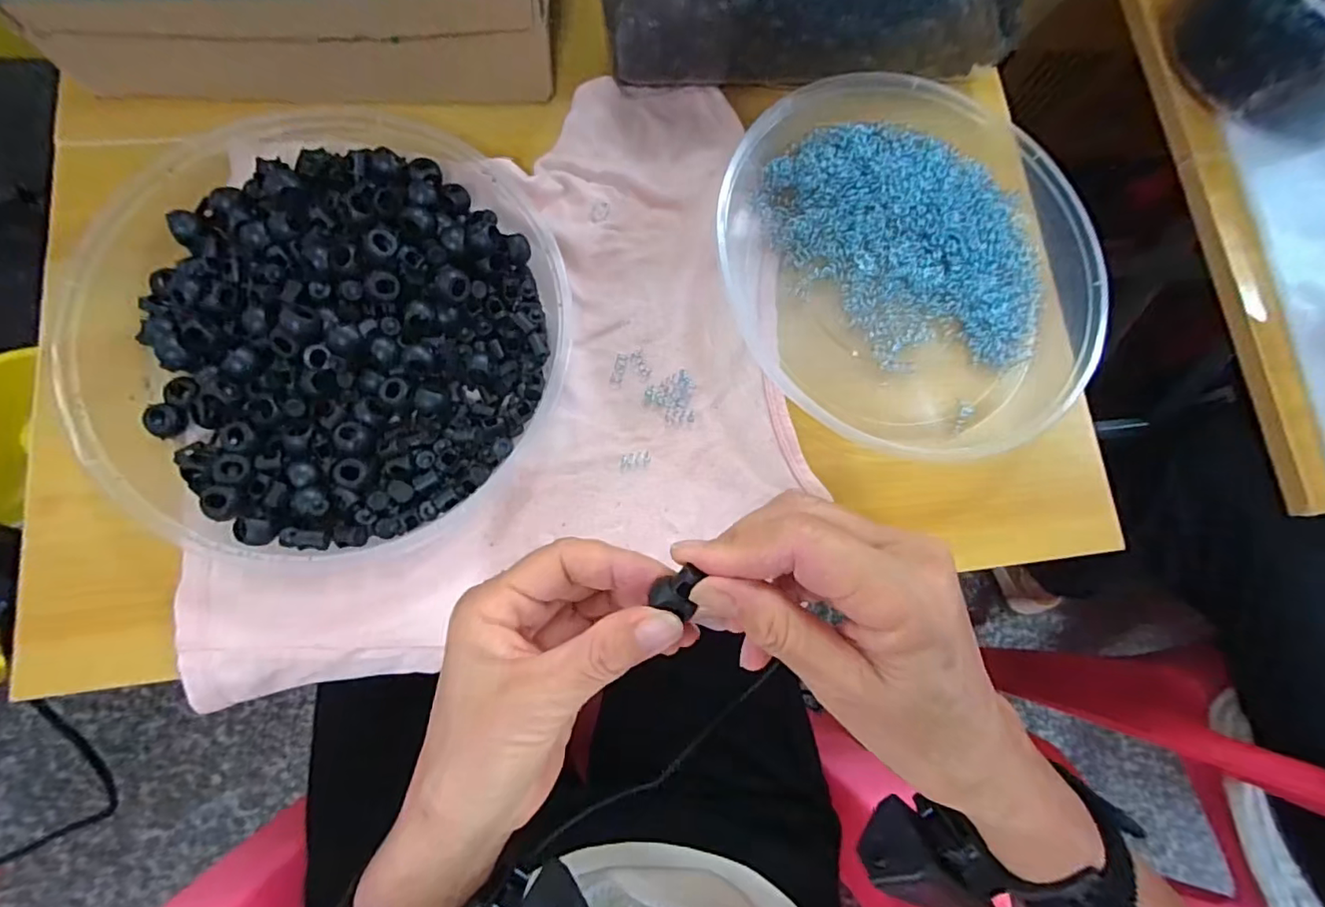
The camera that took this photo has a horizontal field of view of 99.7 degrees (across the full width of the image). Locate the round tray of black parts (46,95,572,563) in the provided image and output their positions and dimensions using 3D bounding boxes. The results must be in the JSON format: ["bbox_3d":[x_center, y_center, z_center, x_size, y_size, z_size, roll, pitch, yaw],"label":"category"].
[{"bbox_3d":[-0.171,-0.070,0.291,0.227,0.033,0.231,1,79,-7],"label":"round tray of black parts"}]

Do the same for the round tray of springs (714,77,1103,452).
[{"bbox_3d":[0.153,-0.115,0.332,0.211,0.032,0.229,1,79,-7],"label":"round tray of springs"}]

